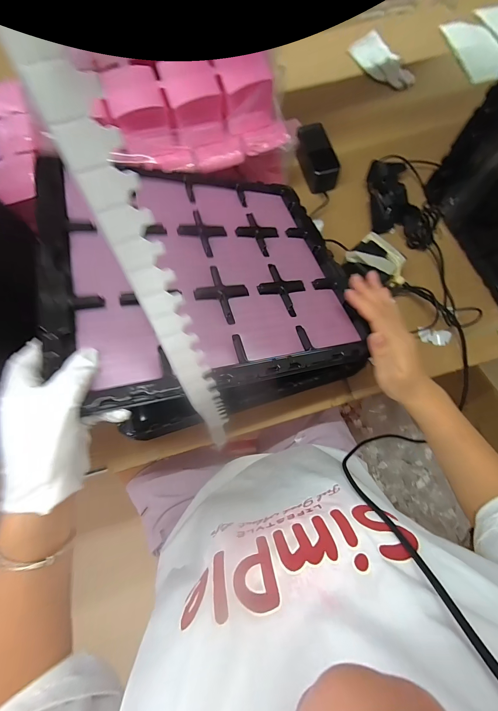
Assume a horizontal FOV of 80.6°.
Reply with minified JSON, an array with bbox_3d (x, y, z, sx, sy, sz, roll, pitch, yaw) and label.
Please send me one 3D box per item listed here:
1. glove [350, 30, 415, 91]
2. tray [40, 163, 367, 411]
[{"bbox_3d":[0.304,-0.674,0.675,0.078,0.028,0.175,-28,74,-8],"label":"glove"},{"bbox_3d":[-0.050,-0.119,0.372,0.357,0.027,0.333,-9,66,-20],"label":"tray"}]

